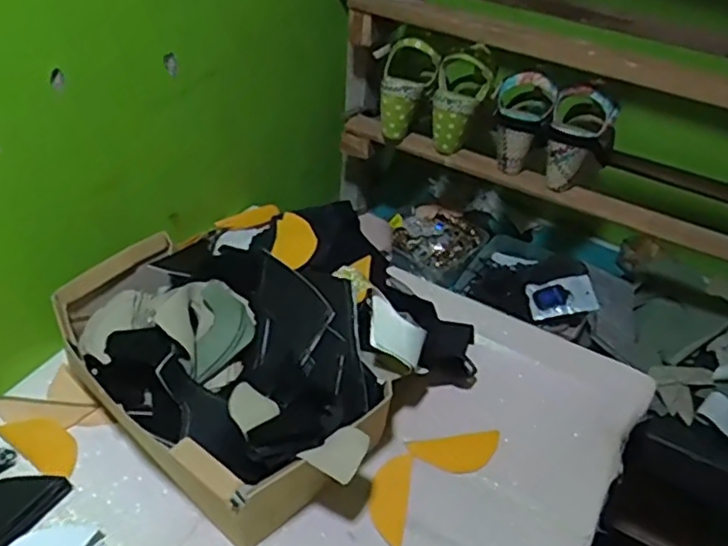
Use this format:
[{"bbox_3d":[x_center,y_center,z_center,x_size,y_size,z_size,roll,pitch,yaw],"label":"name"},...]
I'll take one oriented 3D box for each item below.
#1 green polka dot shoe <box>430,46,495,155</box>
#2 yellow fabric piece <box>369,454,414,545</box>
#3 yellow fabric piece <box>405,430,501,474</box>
[{"bbox_3d":[0.139,-0.245,0.926,0.081,0.136,0.071,12,39,8],"label":"green polka dot shoe"},{"bbox_3d":[0.026,0.226,0.652,0.038,0.004,0.099,10,39,5],"label":"yellow fabric piece"},{"bbox_3d":[0.103,0.196,0.698,0.104,0.007,0.047,-6,41,-14],"label":"yellow fabric piece"}]

